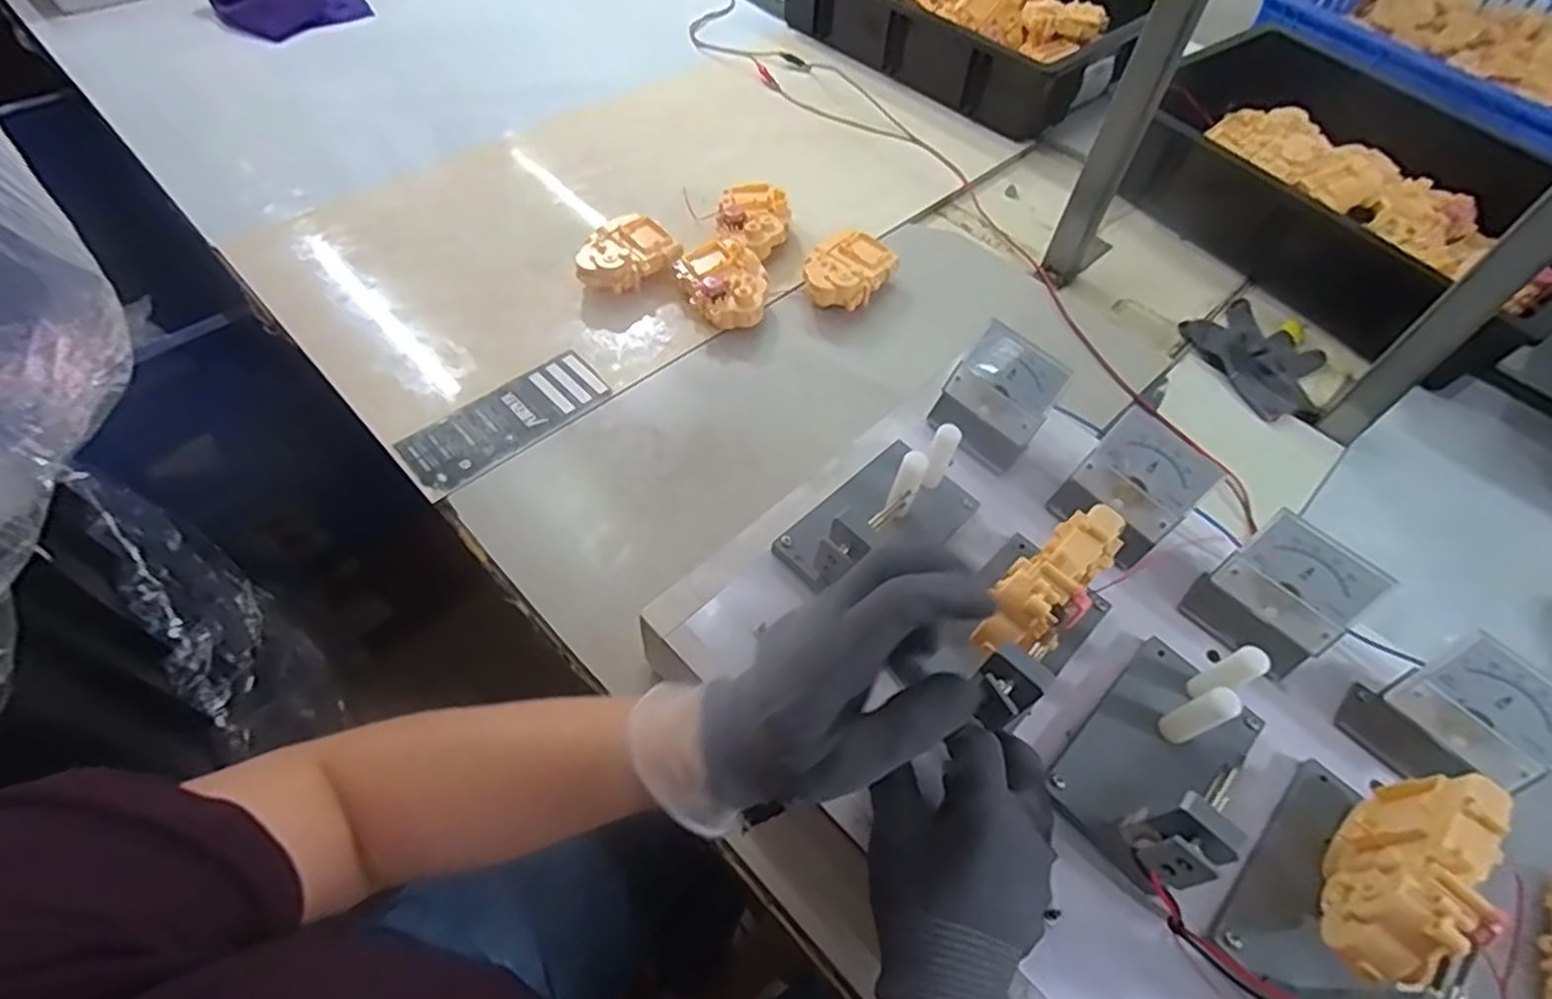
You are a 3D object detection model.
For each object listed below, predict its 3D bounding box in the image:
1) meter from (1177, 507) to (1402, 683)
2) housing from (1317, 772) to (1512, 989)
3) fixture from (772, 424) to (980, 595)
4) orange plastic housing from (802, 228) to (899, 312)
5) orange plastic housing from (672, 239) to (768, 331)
[{"bbox_3d":[0.280,0.055,0.399,0.044,0.072,0.065,-35,65,-25],"label":"meter"},{"bbox_3d":[0.272,0.164,0.308,0.095,0.065,0.034,-33,64,-23],"label":"housing"},{"bbox_3d":[0.061,0.002,0.412,0.070,0.071,0.129,41,62,21],"label":"fixture"},{"bbox_3d":[0.065,-0.212,0.675,0.072,0.038,0.103,32,59,17],"label":"orange plastic housing"},{"bbox_3d":[-0.045,-0.193,0.651,0.071,0.035,0.096,-17,58,-15],"label":"orange plastic housing"}]

